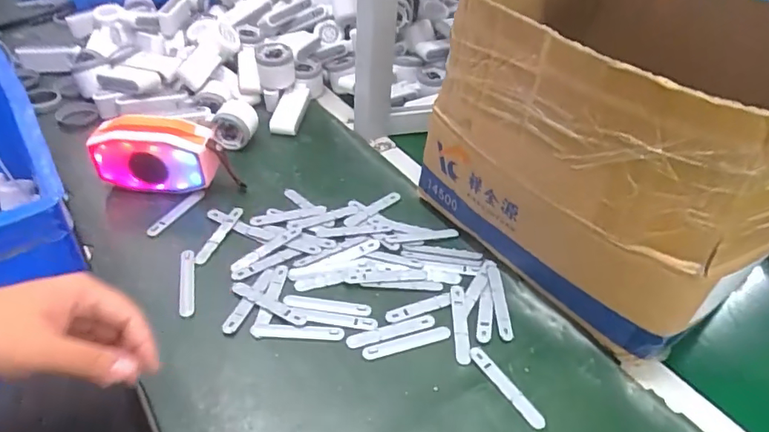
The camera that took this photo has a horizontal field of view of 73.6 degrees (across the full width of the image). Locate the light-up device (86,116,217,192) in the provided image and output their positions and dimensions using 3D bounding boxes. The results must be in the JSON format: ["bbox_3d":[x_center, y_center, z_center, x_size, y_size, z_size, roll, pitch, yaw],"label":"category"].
[{"bbox_3d":[-0.289,-0.078,0.650,0.148,0.088,0.050,4,41,-3],"label":"light-up device"}]

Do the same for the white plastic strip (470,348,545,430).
[{"bbox_3d":[0.119,0.166,0.501,0.018,0.005,0.095,-21,48,-27],"label":"white plastic strip"}]

